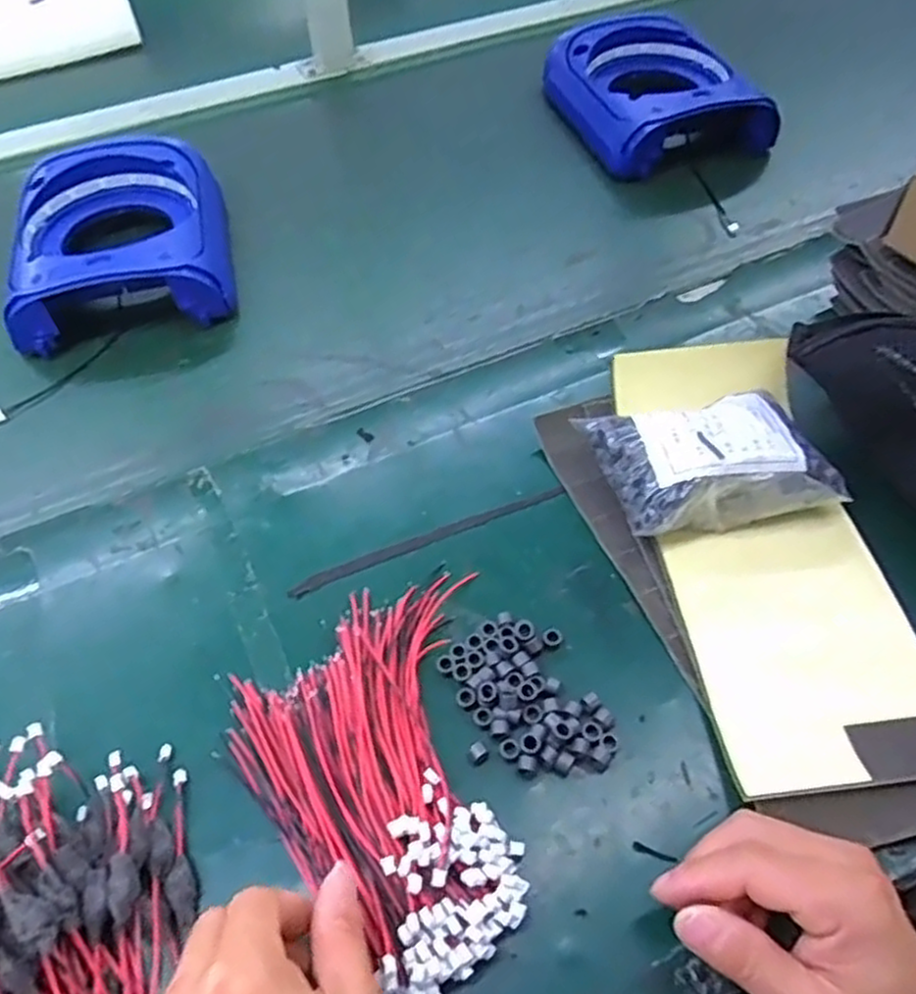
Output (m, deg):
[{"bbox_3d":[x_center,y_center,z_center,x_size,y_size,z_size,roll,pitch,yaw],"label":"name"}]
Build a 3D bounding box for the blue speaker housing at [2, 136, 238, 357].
[{"bbox_3d":[-0.292,-0.232,0.642,0.174,0.057,0.221,-12,54,-8],"label":"blue speaker housing"}]

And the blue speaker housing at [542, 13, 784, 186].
[{"bbox_3d":[0.200,-0.421,0.771,0.179,0.076,0.214,-10,54,-7],"label":"blue speaker housing"}]

